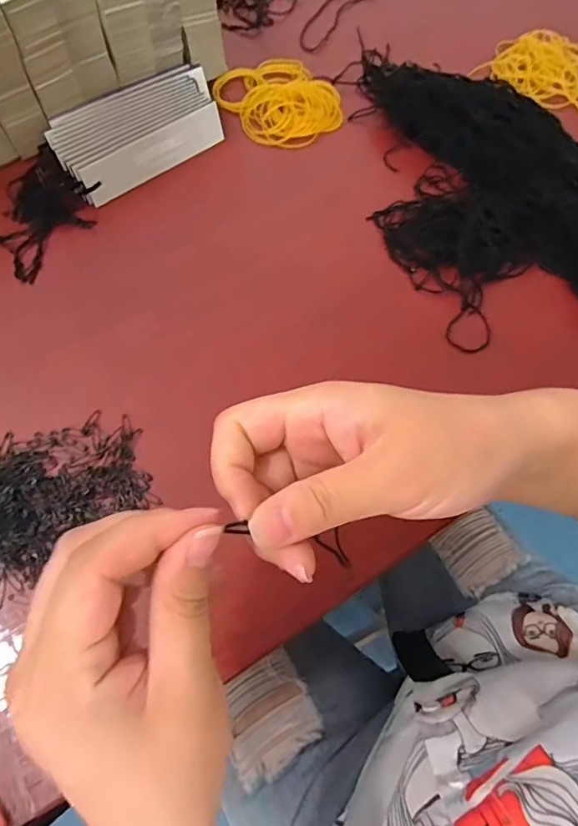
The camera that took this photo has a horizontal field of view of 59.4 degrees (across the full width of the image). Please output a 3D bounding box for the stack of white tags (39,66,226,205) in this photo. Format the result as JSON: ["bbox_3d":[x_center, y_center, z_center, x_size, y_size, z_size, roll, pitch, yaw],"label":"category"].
[{"bbox_3d":[-0.122,-0.231,0.417,0.135,0.029,0.079,-31,72,-13],"label":"stack of white tags"}]

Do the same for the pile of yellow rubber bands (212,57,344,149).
[{"bbox_3d":[-0.008,-0.282,0.450,0.089,0.015,0.106,-33,73,-14],"label":"pile of yellow rubber bands"}]

